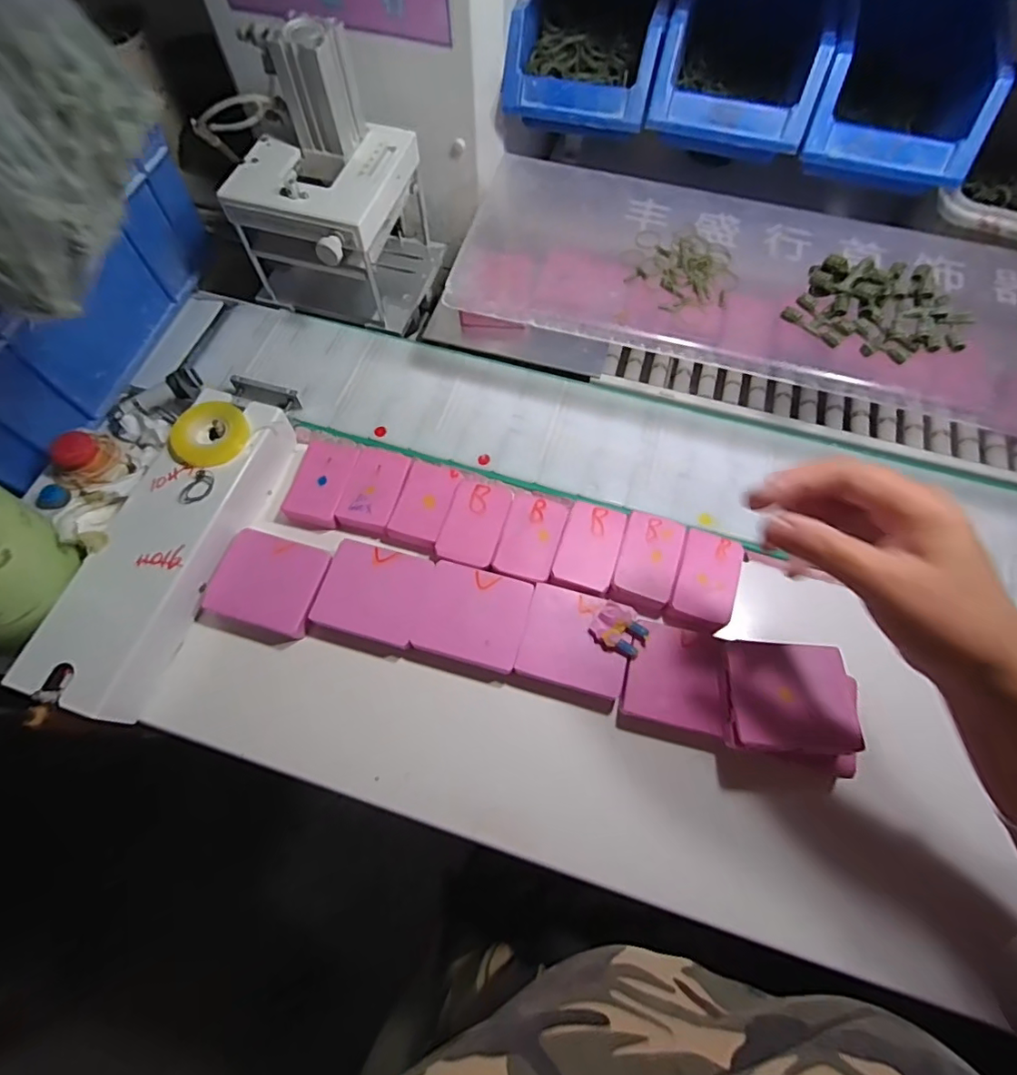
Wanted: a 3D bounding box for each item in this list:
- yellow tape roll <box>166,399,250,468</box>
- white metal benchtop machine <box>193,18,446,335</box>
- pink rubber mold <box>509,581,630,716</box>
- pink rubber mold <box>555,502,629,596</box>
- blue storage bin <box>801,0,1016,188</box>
[{"bbox_3d":[-0.237,-0.082,0.426,0.057,0.008,0.056,0,66,0],"label":"yellow tape roll"},{"bbox_3d":[-0.161,-0.309,0.473,0.158,0.186,0.172,15,67,6],"label":"white metal benchtop machine"},{"bbox_3d":[0.048,0.080,0.393,0.076,0.022,0.075,15,67,6],"label":"pink rubber mold"},{"bbox_3d":[0.065,0.008,0.424,0.044,0.016,0.072,17,67,7],"label":"pink rubber mold"},{"bbox_3d":[0.316,-0.367,0.439,0.124,0.074,0.172,16,67,7],"label":"blue storage bin"}]

